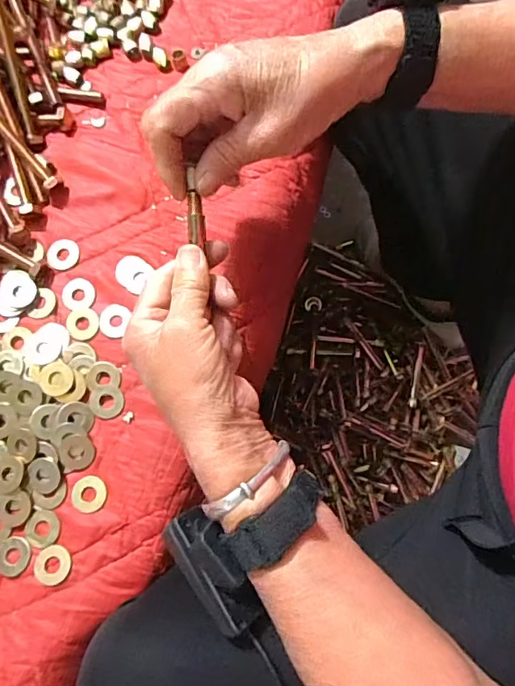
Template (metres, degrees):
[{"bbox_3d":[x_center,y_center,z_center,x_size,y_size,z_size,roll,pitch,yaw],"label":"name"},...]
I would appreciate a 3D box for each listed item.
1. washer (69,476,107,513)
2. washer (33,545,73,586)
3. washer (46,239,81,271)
[{"bbox_3d":[-0.118,0.106,0.337,0.024,0.004,0.023,0,77,2],"label":"washer"},{"bbox_3d":[-0.139,0.151,0.326,0.026,0.004,0.024,0,77,2],"label":"washer"},{"bbox_3d":[-0.152,-0.069,0.376,0.025,0.004,0.025,0,77,2],"label":"washer"}]

